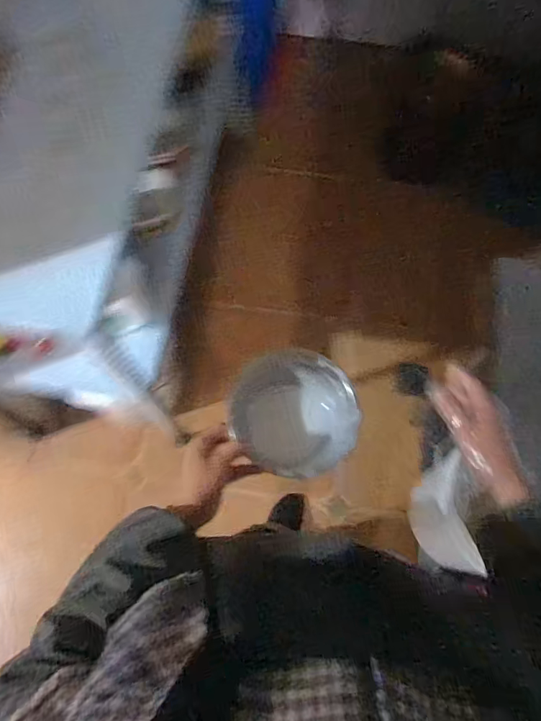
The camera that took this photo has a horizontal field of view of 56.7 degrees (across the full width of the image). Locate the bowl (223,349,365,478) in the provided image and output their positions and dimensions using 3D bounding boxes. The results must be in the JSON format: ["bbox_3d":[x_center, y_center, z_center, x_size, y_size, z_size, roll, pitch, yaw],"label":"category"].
[{"bbox_3d":[0.030,0.066,0.666,0.154,0.063,0.171,-32,72,-11],"label":"bowl"}]

